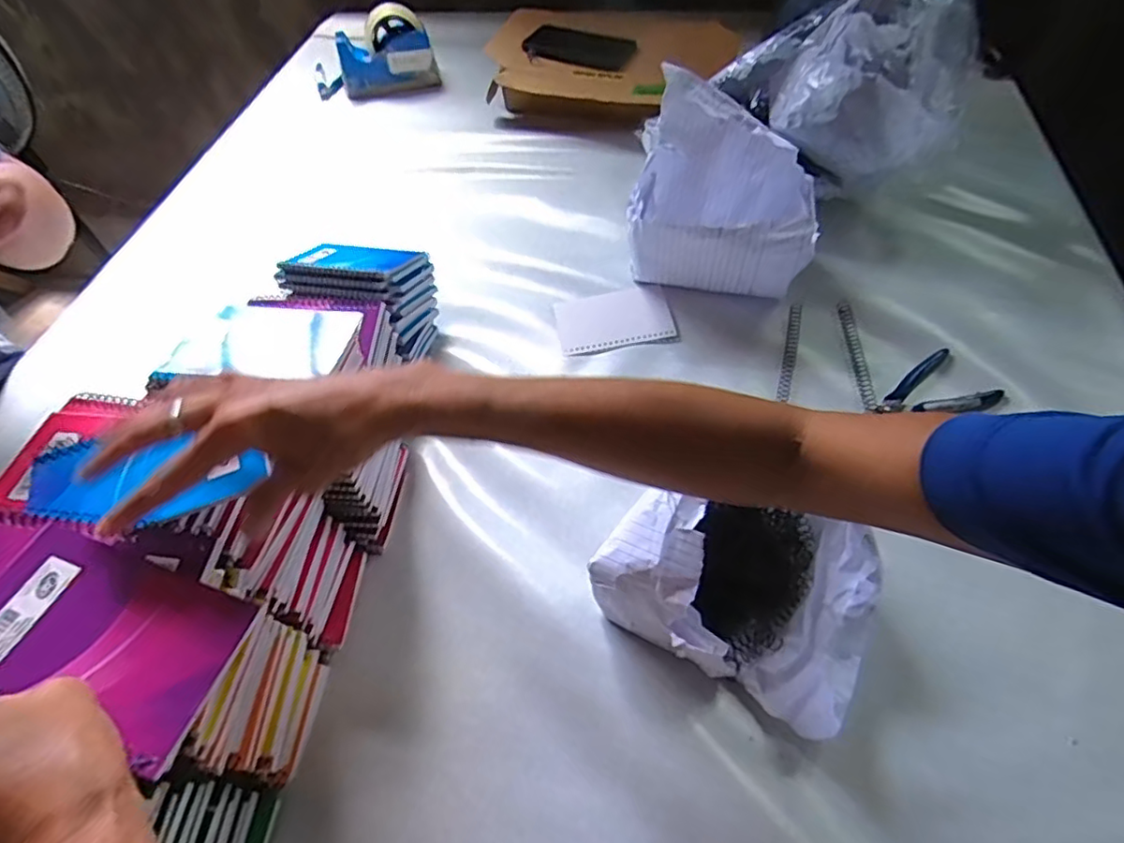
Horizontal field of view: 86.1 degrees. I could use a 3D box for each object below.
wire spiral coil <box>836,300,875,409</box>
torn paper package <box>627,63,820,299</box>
[{"bbox_3d":[0.310,-0.073,0.634,0.016,0.010,0.141,0,54,5],"label":"wire spiral coil"},{"bbox_3d":[0.180,-0.237,0.663,0.187,0.180,0.162,10,55,12],"label":"torn paper package"}]

